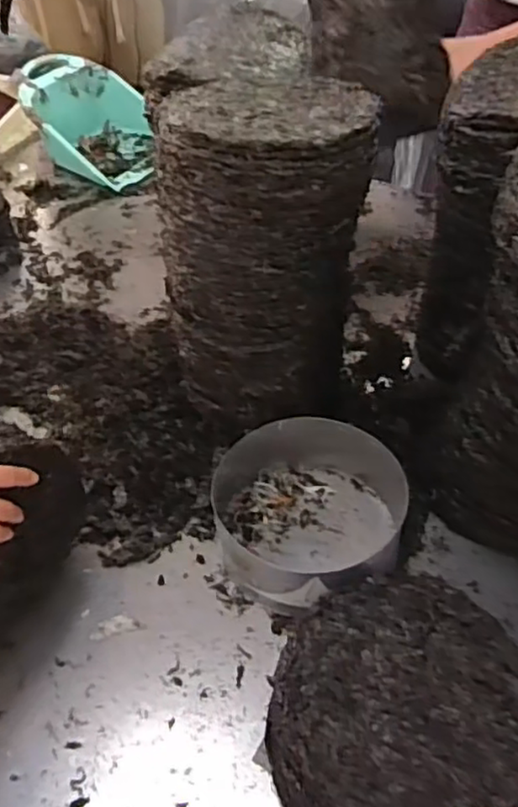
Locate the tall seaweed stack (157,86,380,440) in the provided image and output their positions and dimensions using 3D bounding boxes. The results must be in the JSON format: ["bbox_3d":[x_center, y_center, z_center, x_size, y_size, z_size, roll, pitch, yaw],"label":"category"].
[{"bbox_3d":[0.008,-0.145,0.755,0.212,0.371,0.180,6,47,9],"label":"tall seaweed stack"}]

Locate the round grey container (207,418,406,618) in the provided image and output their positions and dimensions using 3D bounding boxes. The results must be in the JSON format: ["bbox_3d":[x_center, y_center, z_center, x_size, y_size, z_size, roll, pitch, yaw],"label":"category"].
[{"bbox_3d":[0.057,0.123,0.739,0.200,0.087,0.209,-2,46,2],"label":"round grey container"}]

